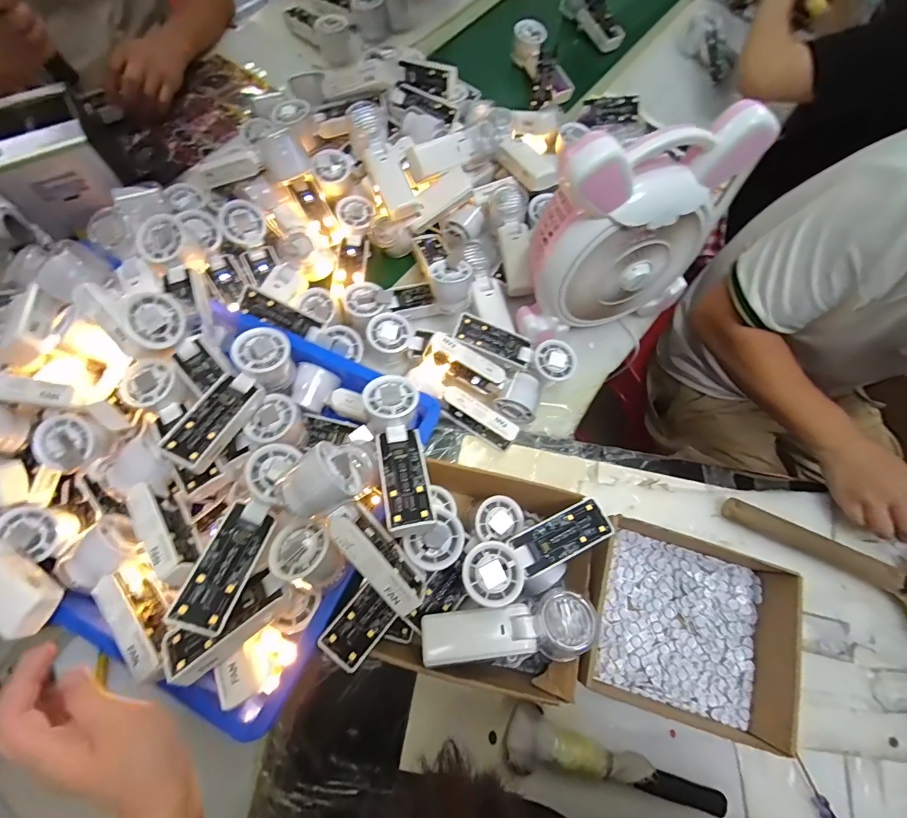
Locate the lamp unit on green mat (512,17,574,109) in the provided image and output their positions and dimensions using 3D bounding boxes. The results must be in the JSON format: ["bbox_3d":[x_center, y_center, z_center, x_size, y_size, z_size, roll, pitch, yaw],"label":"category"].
[{"bbox_3d":[0.173,-0.676,0.797,0.079,0.060,0.173,-13,71,-6],"label":"lamp unit on green mat"}]

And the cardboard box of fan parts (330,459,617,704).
[{"bbox_3d":[0.021,0.164,0.413,0.260,0.141,0.202,14,71,3],"label":"cardboard box of fan parts"}]

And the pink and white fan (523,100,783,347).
[{"bbox_3d":[0.209,-0.191,0.488,0.238,0.249,0.107,-14,71,-6],"label":"pink and white fan"}]

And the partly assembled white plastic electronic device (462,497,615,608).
[{"bbox_3d":[0.085,0.141,0.410,0.161,0.022,0.052,-19,71,-22],"label":"partly assembled white plastic electronic device"}]

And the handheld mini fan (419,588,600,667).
[{"bbox_3d":[0.053,0.219,0.390,0.165,0.040,0.063,-9,71,-5],"label":"handheld mini fan"}]

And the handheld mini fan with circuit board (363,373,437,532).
[{"bbox_3d":[-0.052,0.035,0.404,0.051,0.036,0.163,-14,71,-6],"label":"handheld mini fan with circuit board"}]

